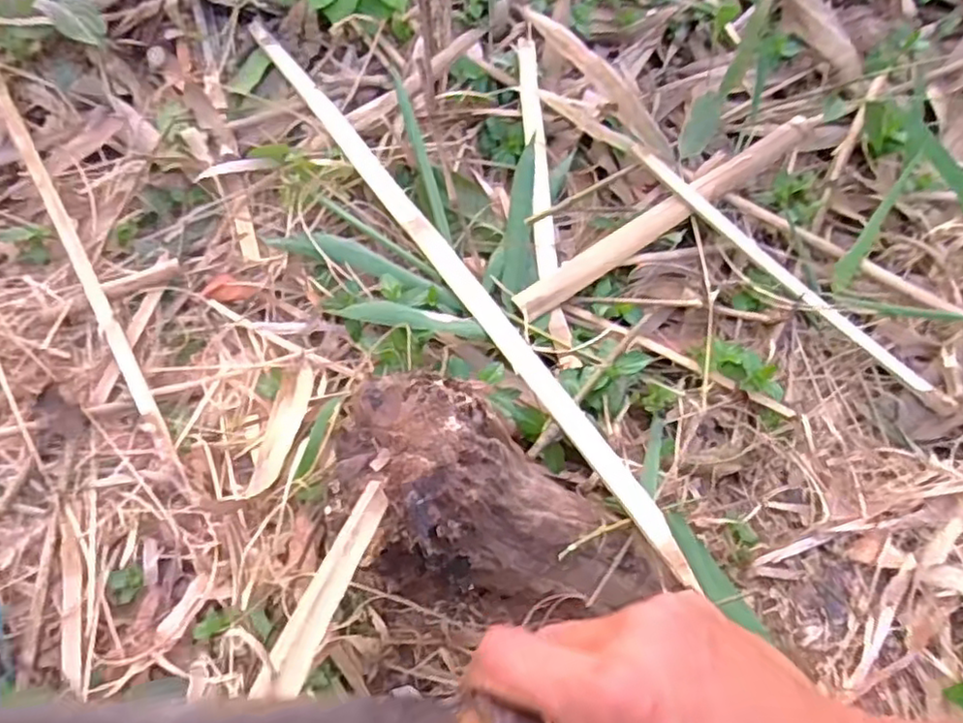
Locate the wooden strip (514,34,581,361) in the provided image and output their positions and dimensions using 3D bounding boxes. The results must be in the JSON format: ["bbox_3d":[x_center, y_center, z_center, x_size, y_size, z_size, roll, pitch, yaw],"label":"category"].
[{"bbox_3d":[0.067,-0.201,0.762,0.028,0.013,0.454,-3,68,-3],"label":"wooden strip"}]

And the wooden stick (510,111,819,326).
[{"bbox_3d":[0.212,-0.169,0.752,0.424,0.021,0.036,-34,73,-14],"label":"wooden stick"}]

